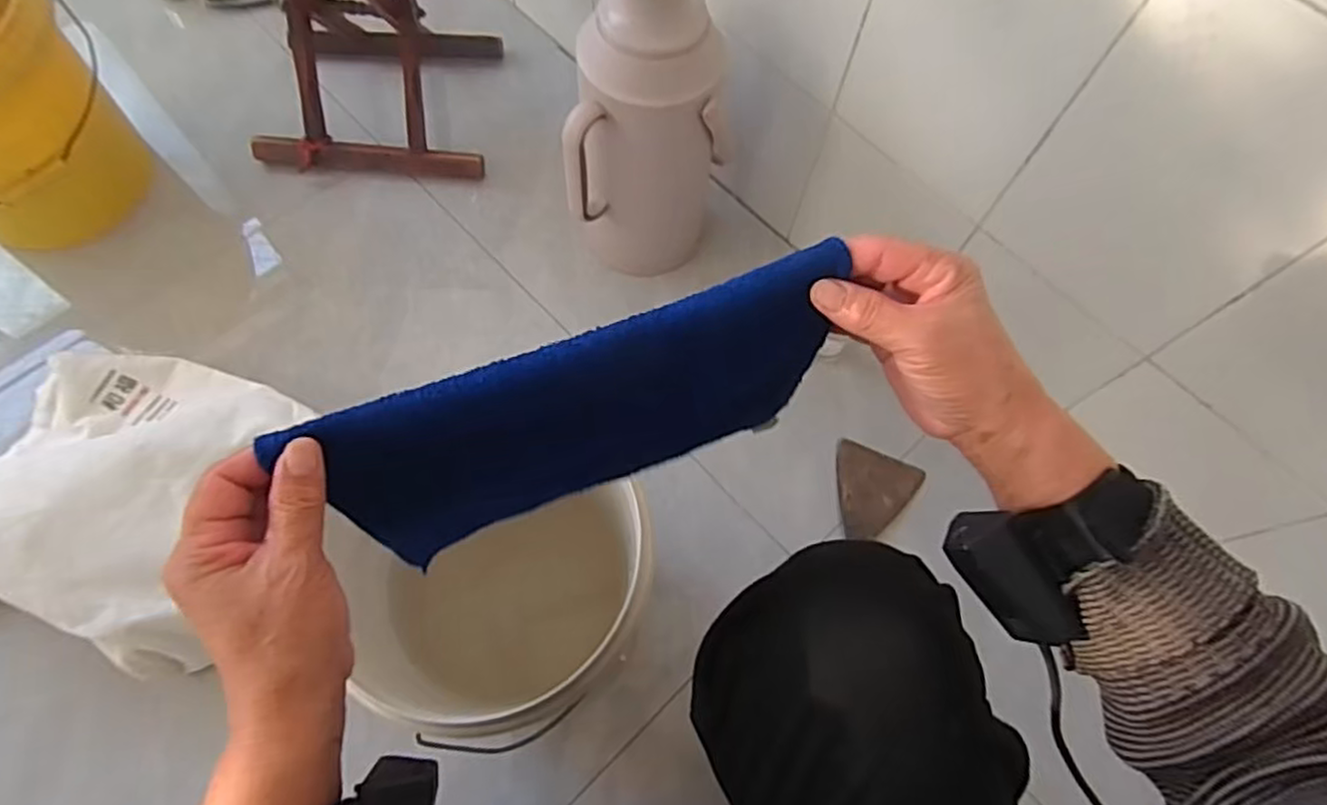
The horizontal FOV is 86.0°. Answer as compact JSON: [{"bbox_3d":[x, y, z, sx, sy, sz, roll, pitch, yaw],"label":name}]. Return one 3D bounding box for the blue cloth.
[{"bbox_3d":[-0.040,0.009,0.388,0.264,0.149,0.038,-19,70,-11],"label":"blue cloth"}]

